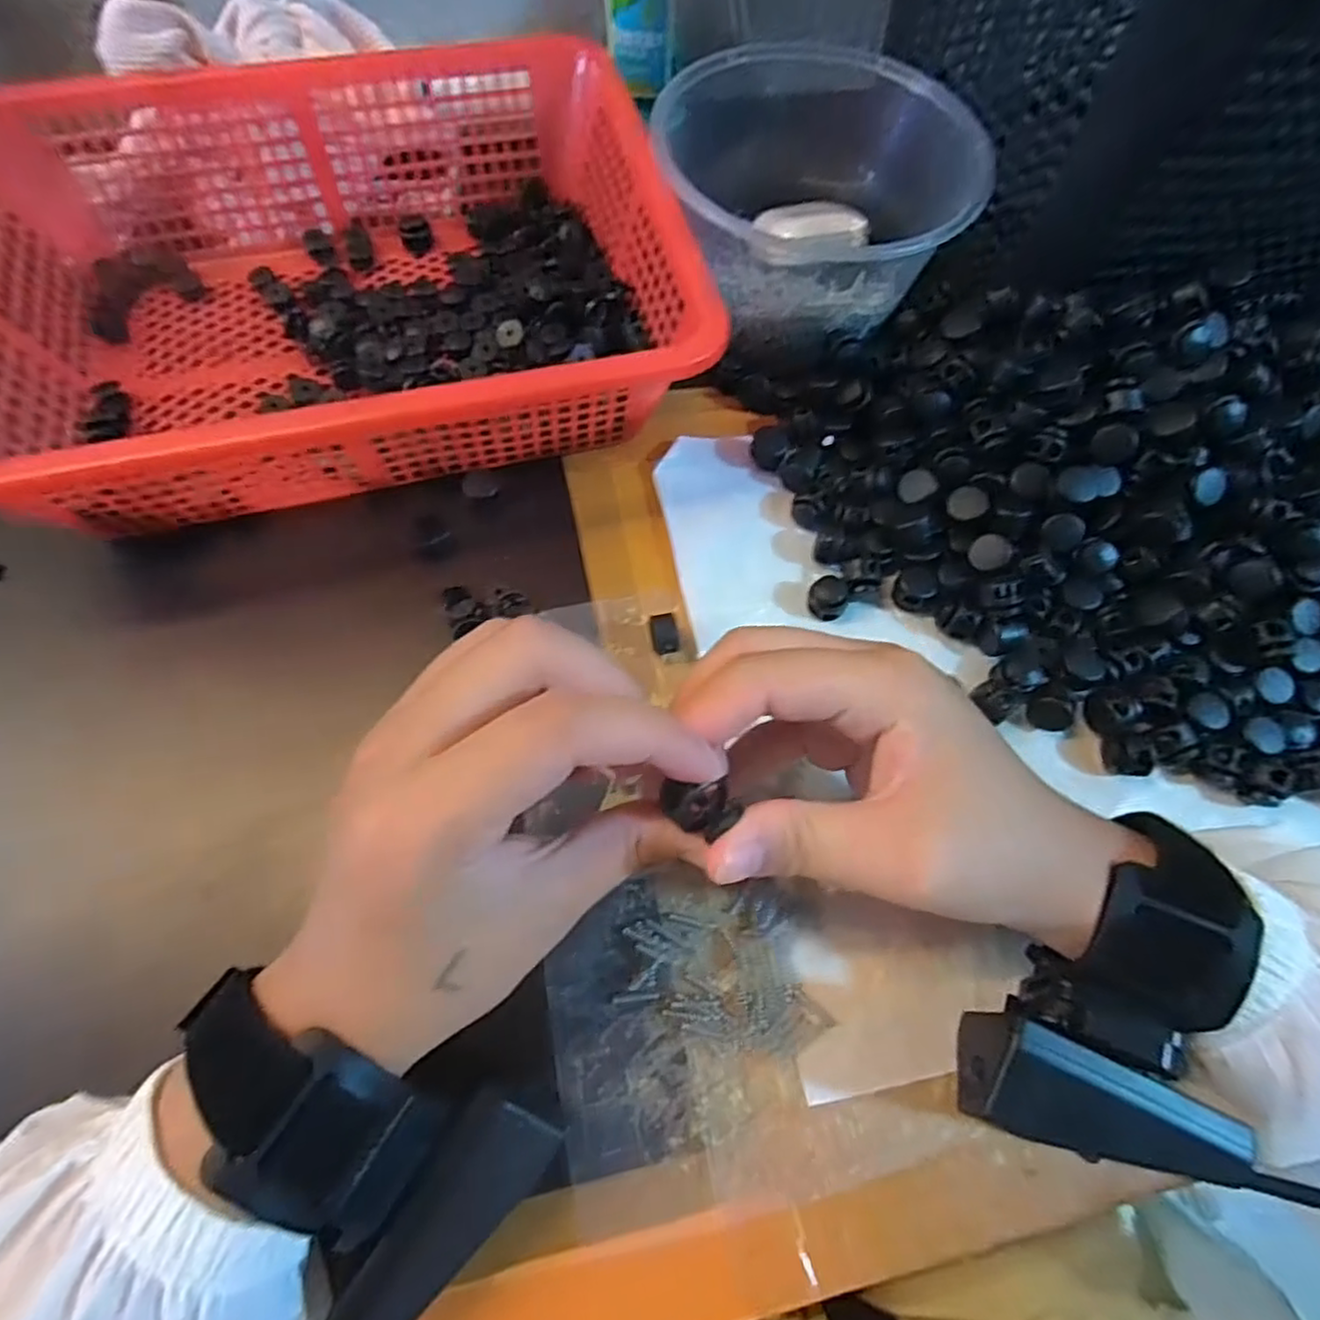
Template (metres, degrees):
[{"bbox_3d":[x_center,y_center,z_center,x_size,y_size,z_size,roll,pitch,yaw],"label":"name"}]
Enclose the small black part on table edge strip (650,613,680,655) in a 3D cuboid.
[{"bbox_3d":[0.002,-0.011,0.283,0.010,0.007,0.015,-12,67,-8],"label":"small black part on table edge strip"}]

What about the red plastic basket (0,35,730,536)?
[{"bbox_3d":[-0.147,-0.167,0.315,0.300,0.071,0.225,-18,68,-10],"label":"red plastic basket"}]

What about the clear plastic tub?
[{"bbox_3d":[0.071,-0.214,0.331,0.135,0.064,0.134,-11,67,-7],"label":"clear plastic tub"}]

